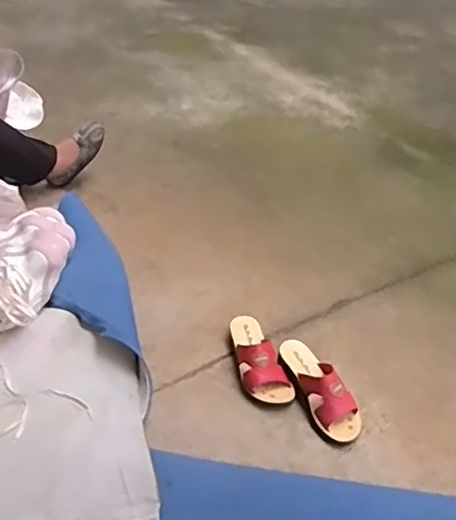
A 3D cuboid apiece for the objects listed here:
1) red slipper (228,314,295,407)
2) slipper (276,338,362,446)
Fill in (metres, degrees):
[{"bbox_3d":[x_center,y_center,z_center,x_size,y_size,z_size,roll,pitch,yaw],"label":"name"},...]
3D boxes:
[{"bbox_3d":[0.055,0.192,1.178,0.083,0.072,0.223,-10,41,-18],"label":"red slipper"},{"bbox_3d":[0.171,0.242,1.115,0.081,0.079,0.220,-18,45,-27],"label":"slipper"}]

